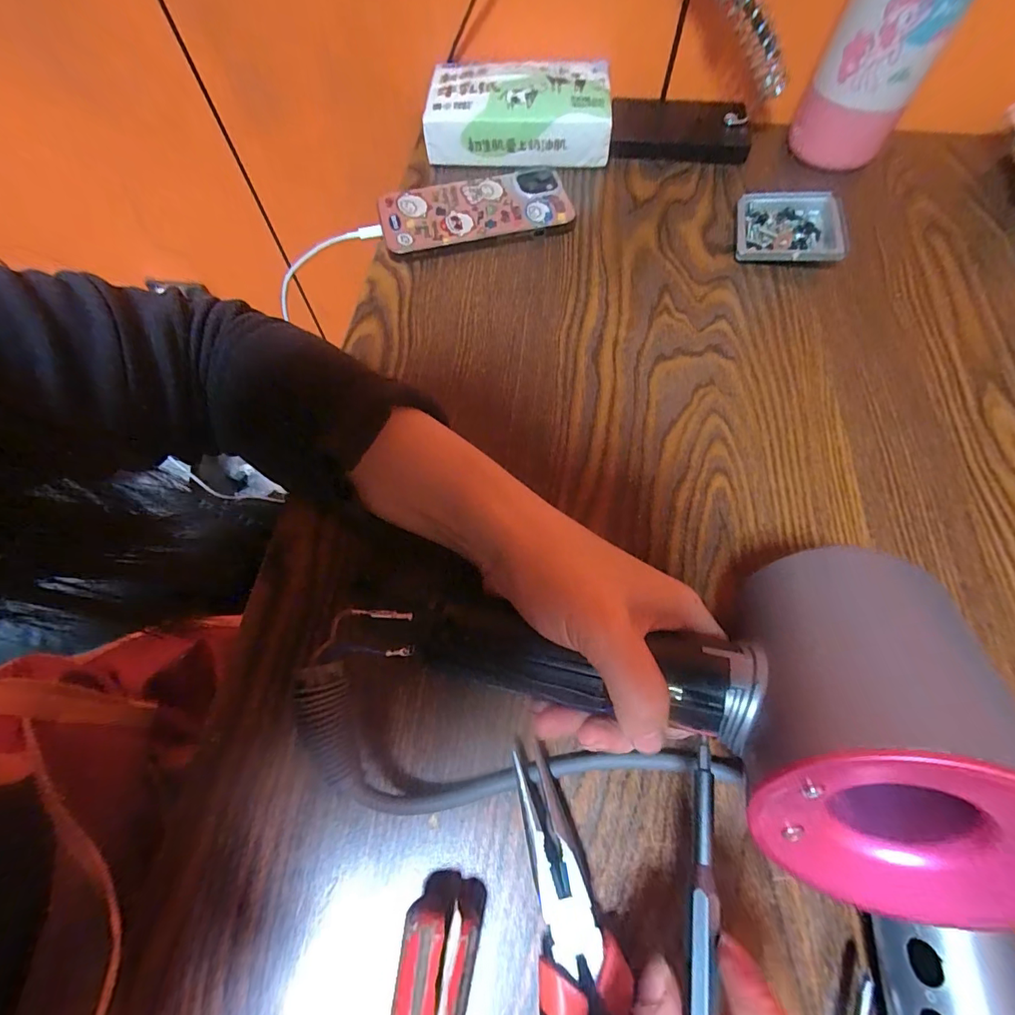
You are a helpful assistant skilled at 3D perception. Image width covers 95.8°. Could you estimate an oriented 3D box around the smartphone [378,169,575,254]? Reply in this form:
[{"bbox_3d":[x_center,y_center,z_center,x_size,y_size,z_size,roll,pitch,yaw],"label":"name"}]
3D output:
[{"bbox_3d":[-0.026,-0.227,0.347,0.137,0.014,0.077,-14,66,-6],"label":"smartphone"}]

